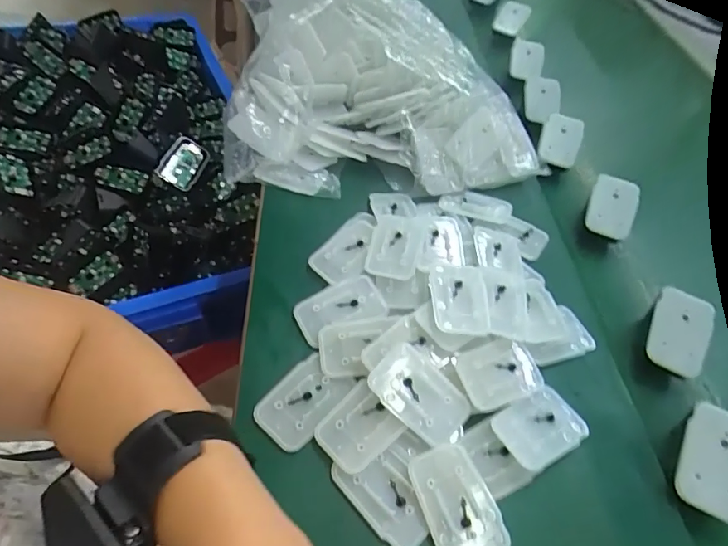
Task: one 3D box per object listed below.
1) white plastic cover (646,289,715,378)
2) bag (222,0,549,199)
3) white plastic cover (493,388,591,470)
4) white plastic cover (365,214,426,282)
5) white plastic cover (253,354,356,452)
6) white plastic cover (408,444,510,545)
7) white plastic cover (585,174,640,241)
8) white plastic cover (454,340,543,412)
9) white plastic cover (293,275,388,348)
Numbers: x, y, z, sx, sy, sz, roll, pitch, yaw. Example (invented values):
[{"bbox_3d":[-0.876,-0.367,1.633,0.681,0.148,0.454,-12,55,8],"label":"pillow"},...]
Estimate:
[{"bbox_3d":[0.252,0.047,0.371,0.044,0.006,0.066,23,77,9],"label":"white plastic cover"},{"bbox_3d":[0.017,-0.206,0.505,0.311,0.105,0.253,3,53,-6],"label":"bag"},{"bbox_3d":[0.123,0.107,0.325,0.060,0.009,0.043,-23,60,-23],"label":"white plastic cover"},{"bbox_3d":[0.027,-0.023,0.408,0.043,0.013,0.065,14,52,3],"label":"white plastic cover"},{"bbox_3d":[-0.043,0.089,0.329,0.043,0.006,0.064,36,56,18],"label":"white plastic cover"},{"bbox_3d":[0.059,0.146,0.292,0.043,0.007,0.069,-17,57,-20],"label":"white plastic cover"},{"bbox_3d":[0.244,-0.064,0.456,0.045,0.009,0.058,24,85,6],"label":"white plastic cover"},{"bbox_3d":[0.100,0.073,0.341,0.065,0.007,0.043,-11,69,-21],"label":"white plastic cover"},{"bbox_3d":[-0.019,0.028,0.371,0.069,0.006,0.043,-16,57,-19],"label":"white plastic cover"}]

